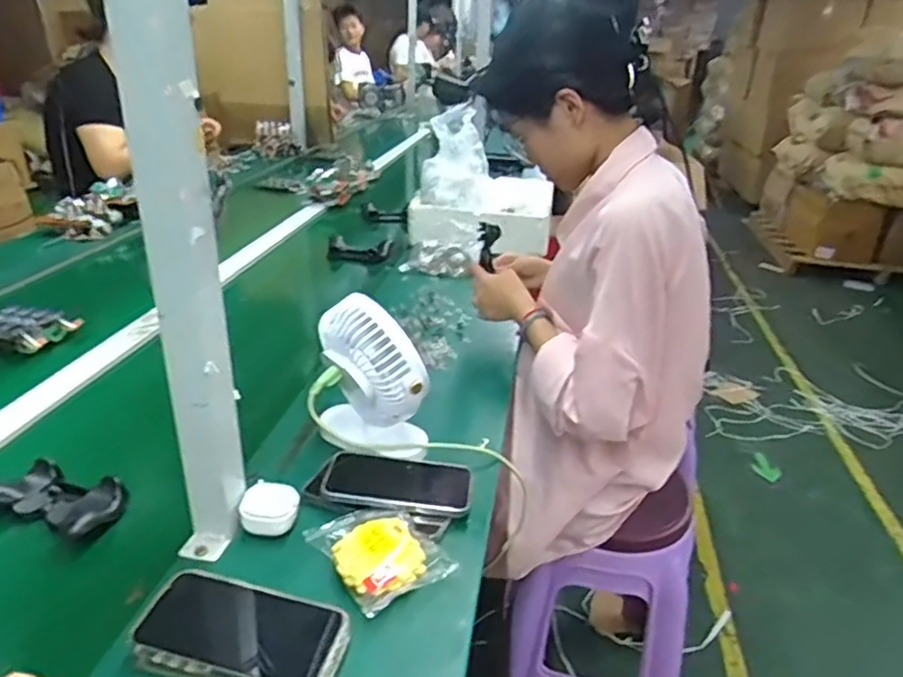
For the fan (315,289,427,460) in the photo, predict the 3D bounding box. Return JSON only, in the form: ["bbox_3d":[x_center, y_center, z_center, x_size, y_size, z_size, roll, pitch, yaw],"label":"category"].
[{"bbox_3d":[-0.088,0.043,0.749,0.138,0.196,0.093,9,30,11],"label":"fan"}]

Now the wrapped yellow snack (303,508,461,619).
[{"bbox_3d":[-0.067,0.198,0.610,0.098,0.025,0.116,-18,34,-36],"label":"wrapped yellow snack"}]

